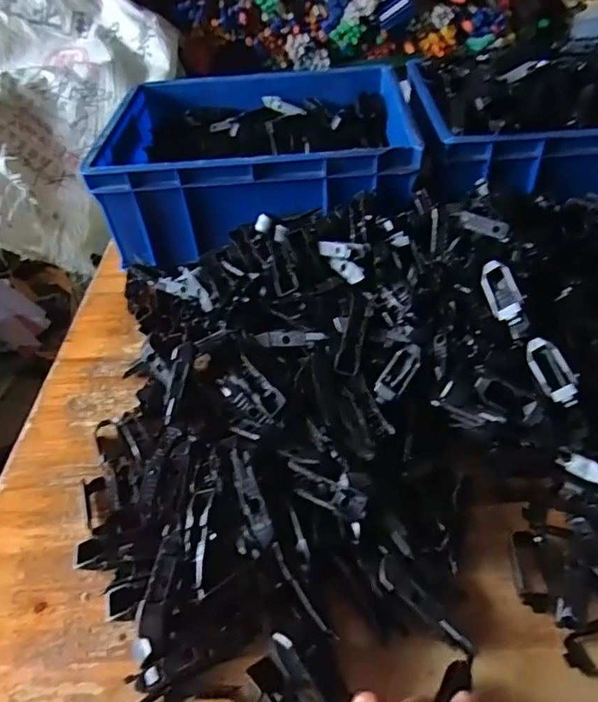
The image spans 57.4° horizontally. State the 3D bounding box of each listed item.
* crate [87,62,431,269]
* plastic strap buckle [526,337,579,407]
[{"bbox_3d":[-0.045,-0.233,0.649,0.318,0.103,0.271,-3,43,3],"label":"crate"},{"bbox_3d":[0.174,0.014,0.376,0.004,0.023,0.051,1,58,-48],"label":"plastic strap buckle"}]

